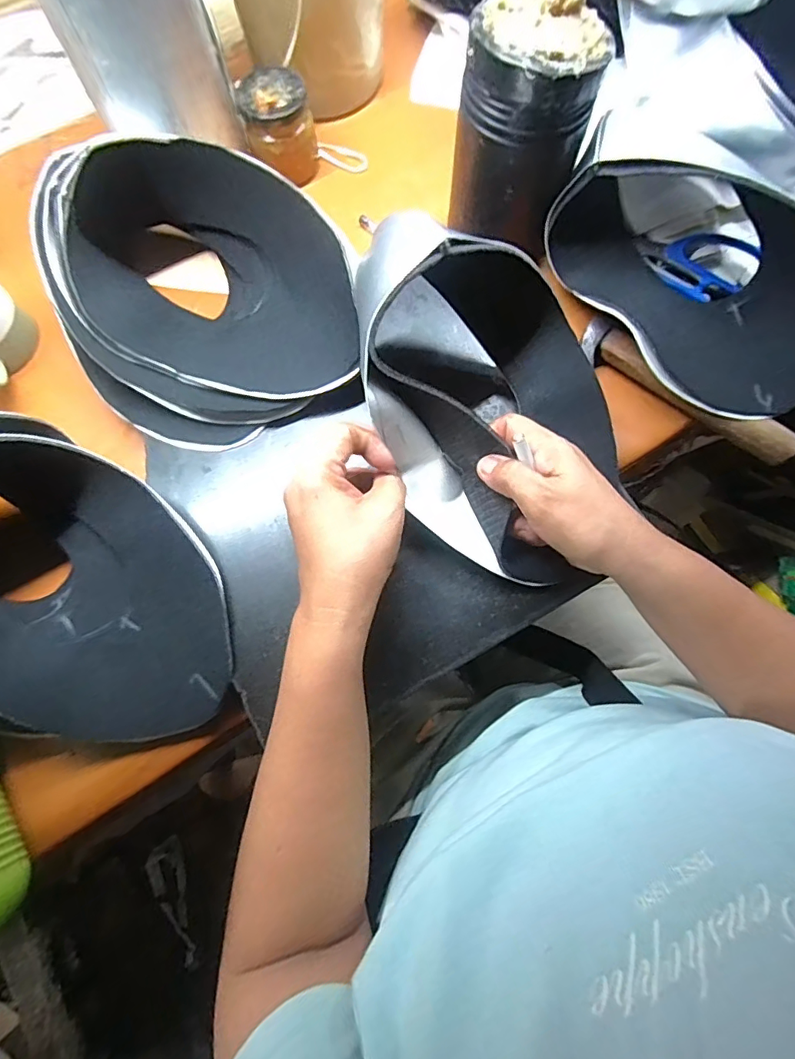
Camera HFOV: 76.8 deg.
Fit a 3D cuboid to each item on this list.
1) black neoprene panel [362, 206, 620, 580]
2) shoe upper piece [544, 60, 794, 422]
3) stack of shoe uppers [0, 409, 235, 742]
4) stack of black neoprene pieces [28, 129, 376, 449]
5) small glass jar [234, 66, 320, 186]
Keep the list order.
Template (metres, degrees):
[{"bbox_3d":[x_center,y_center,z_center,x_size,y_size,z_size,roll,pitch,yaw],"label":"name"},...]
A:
[{"bbox_3d":[0.071,-0.082,0.332,0.162,0.124,0.220,-26,77,-5],"label":"black neoprene panel"},{"bbox_3d":[0.227,-0.210,0.380,0.132,0.088,0.264,-35,78,-7],"label":"shoe upper piece"},{"bbox_3d":[-0.220,0.028,0.315,0.175,0.111,0.223,-18,76,-3],"label":"stack of shoe uppers"},{"bbox_3d":[-0.167,-0.186,0.388,0.299,0.090,0.192,43,81,11],"label":"stack of black neoprene pieces"},{"bbox_3d":[-0.106,-0.363,0.452,0.060,0.068,0.055,0,76,1],"label":"small glass jar"}]

